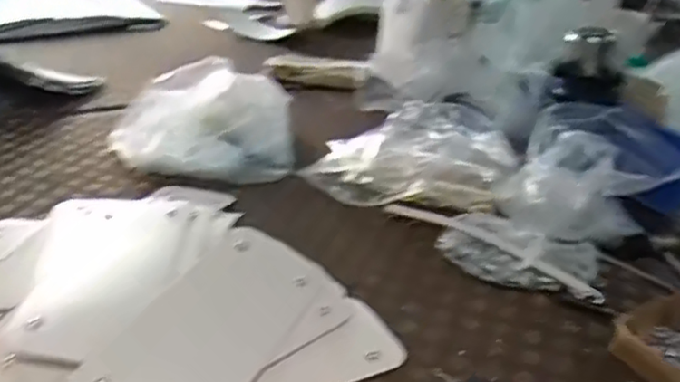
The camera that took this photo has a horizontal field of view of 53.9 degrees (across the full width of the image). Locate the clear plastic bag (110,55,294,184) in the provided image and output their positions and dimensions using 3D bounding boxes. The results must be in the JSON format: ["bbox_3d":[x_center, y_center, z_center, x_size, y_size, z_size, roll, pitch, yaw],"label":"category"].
[{"bbox_3d":[-0.221,-0.108,1.040,0.293,0.118,0.196,5,27,6],"label":"clear plastic bag"}]

